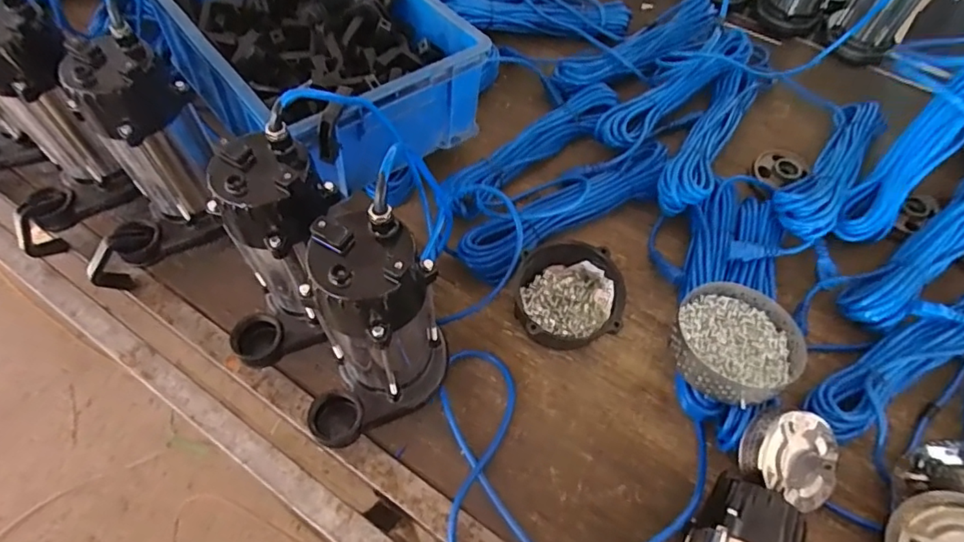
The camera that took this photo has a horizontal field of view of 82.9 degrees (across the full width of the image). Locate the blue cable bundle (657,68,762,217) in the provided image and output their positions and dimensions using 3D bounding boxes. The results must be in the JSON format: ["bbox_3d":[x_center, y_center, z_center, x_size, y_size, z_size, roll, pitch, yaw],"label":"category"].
[{"bbox_3d":[0.344,-0.207,0.815,0.071,0.064,0.344,27,62,14],"label":"blue cable bundle"}]

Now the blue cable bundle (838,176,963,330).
[{"bbox_3d":[0.602,-0.042,0.710,0.343,0.040,0.072,-33,65,-20],"label":"blue cable bundle"}]

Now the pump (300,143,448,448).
[{"bbox_3d":[-0.110,0.060,0.503,0.162,0.239,0.099,-33,65,-20],"label":"pump"}]

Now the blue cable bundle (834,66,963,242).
[{"bbox_3d":[0.594,-0.170,0.731,0.060,0.032,0.305,38,98,19],"label":"blue cable bundle"}]

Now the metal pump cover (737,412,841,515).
[{"bbox_3d":[0.319,0.194,0.568,0.106,0.046,0.101,-33,94,-20],"label":"metal pump cover"}]

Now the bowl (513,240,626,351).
[{"bbox_3d":[0.102,0.032,0.666,0.122,0.084,0.126,1,59,-1],"label":"bowl"}]

